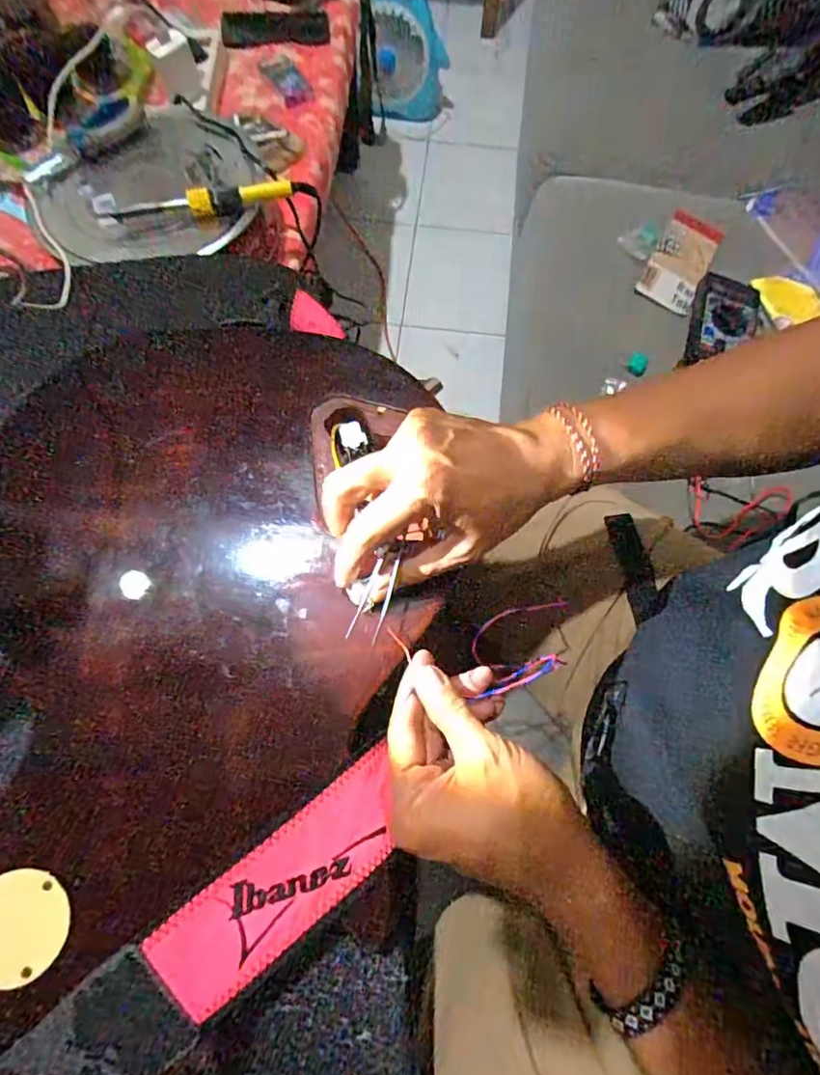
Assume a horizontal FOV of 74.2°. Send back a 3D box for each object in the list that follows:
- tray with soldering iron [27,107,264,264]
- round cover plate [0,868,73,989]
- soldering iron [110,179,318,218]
[{"bbox_3d":[-0.301,-0.406,0.624,0.244,0.032,0.196,-21,71,-9],"label":"tray with soldering iron"},{"bbox_3d":[-0.202,0.198,0.276,0.050,0.004,0.050,0,69,-1],"label":"round cover plate"},{"bbox_3d":[-0.211,-0.367,0.589,0.214,0.028,0.023,-12,70,-6],"label":"soldering iron"}]

